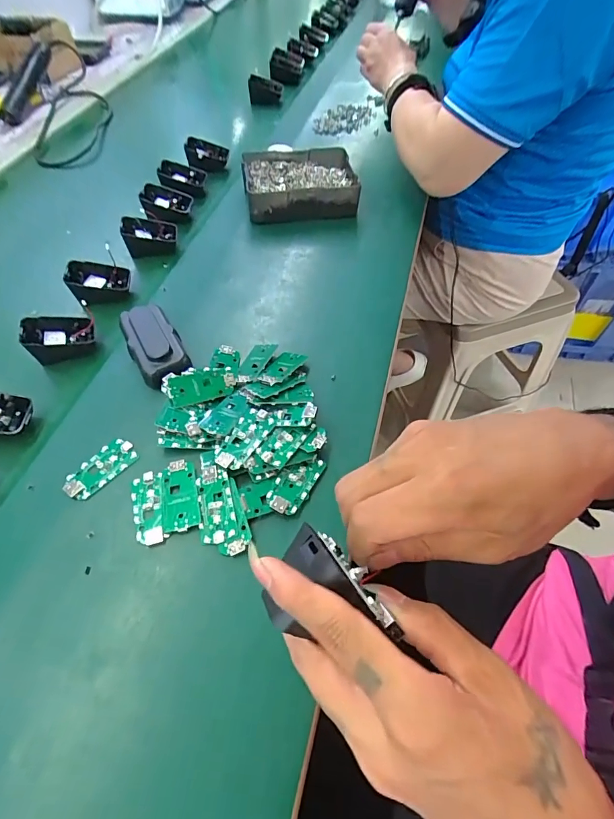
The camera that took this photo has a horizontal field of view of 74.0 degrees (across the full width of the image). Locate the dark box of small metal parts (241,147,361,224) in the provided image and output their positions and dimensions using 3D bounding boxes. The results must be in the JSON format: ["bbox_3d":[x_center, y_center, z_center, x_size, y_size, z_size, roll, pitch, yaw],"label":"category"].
[{"bbox_3d":[-0.011,-0.335,0.605,0.161,0.045,0.131,-9,57,-5],"label":"dark box of small metal parts"}]

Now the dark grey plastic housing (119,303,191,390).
[{"bbox_3d":[-0.163,-0.072,0.433,0.050,0.023,0.107,-26,60,-15],"label":"dark grey plastic housing"}]

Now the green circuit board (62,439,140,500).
[{"bbox_3d":[-0.186,0.051,0.366,0.033,0.007,0.062,39,65,23],"label":"green circuit board"}]

